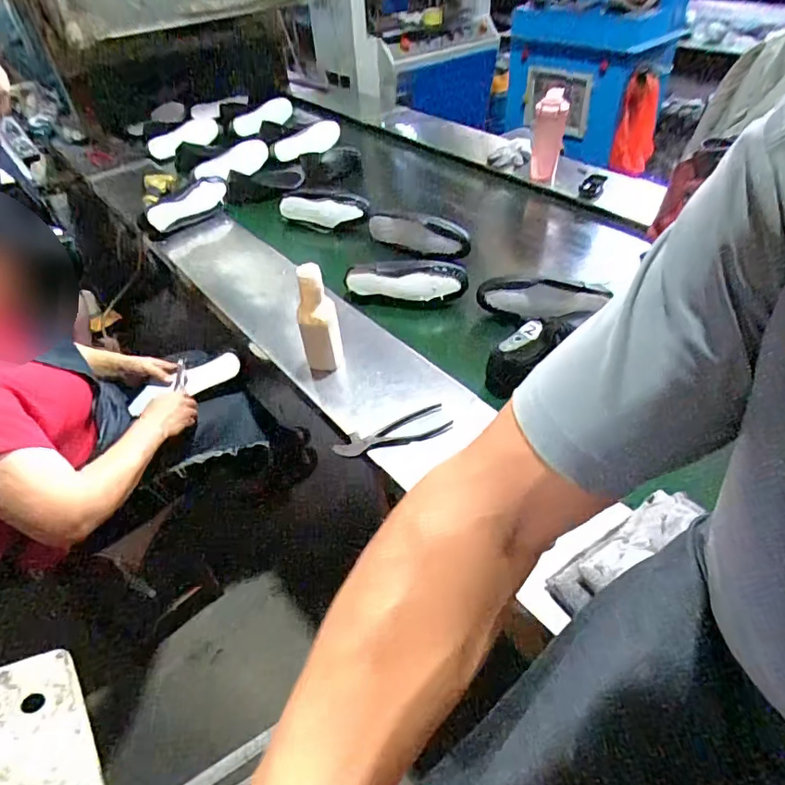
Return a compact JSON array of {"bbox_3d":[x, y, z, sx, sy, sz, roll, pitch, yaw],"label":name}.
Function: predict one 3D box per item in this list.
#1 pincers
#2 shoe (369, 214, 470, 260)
[{"bbox_3d":[0.001,0.070,0.872,0.199,0.036,0.066,-17,45,-13],"label":"pincers"},{"bbox_3d":[0.057,-0.392,1.310,0.256,0.097,0.091,19,48,22],"label":"shoe"}]

